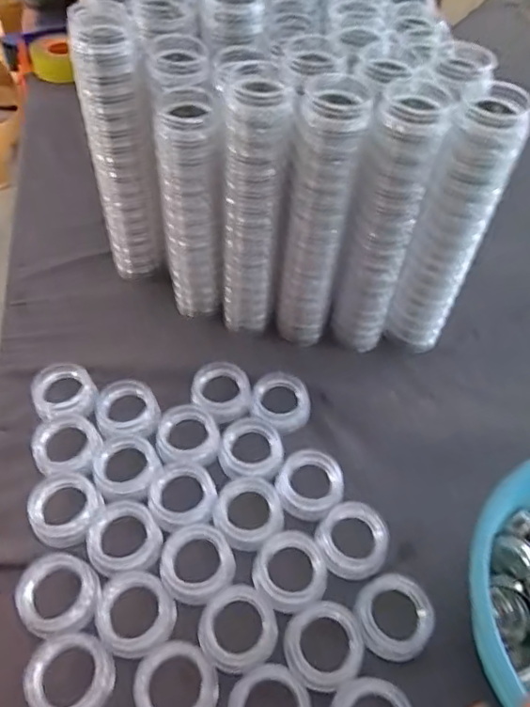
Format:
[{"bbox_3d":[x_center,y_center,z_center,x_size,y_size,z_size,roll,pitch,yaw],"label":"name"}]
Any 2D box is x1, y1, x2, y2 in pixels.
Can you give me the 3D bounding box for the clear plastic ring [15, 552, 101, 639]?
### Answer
[{"bbox_3d":[-0.184,0.212,0.486,0.068,0.013,0.072,1,52,-2],"label":"clear plastic ring"}]

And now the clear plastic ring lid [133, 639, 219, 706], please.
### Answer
[{"bbox_3d":[-0.073,0.272,0.448,0.066,0.017,0.065,1,52,-2],"label":"clear plastic ring lid"}]

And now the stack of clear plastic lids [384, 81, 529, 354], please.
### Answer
[{"bbox_3d":[0.199,-0.126,0.602,0.062,0.317,0.064,17,54,10],"label":"stack of clear plastic lids"}]

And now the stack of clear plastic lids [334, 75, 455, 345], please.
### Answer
[{"bbox_3d":[0.124,-0.129,0.601,0.063,0.302,0.074,11,53,5],"label":"stack of clear plastic lids"}]

